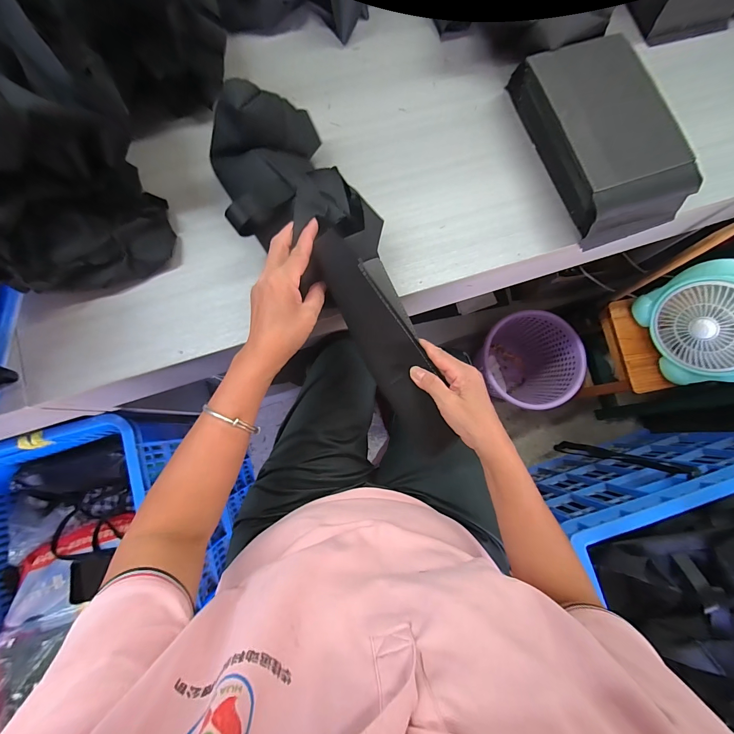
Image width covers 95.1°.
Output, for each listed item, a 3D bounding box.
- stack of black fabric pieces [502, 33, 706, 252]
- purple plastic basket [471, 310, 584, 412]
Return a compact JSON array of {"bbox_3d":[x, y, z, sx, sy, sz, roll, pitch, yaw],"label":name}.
[{"bbox_3d":[0.336,-0.328,0.488,0.160,0.081,0.275,-19,82,-6],"label":"stack of black fabric pieces"},{"bbox_3d":[0.464,0.001,1.065,0.274,0.302,0.263,0,81,-3],"label":"purple plastic basket"}]

